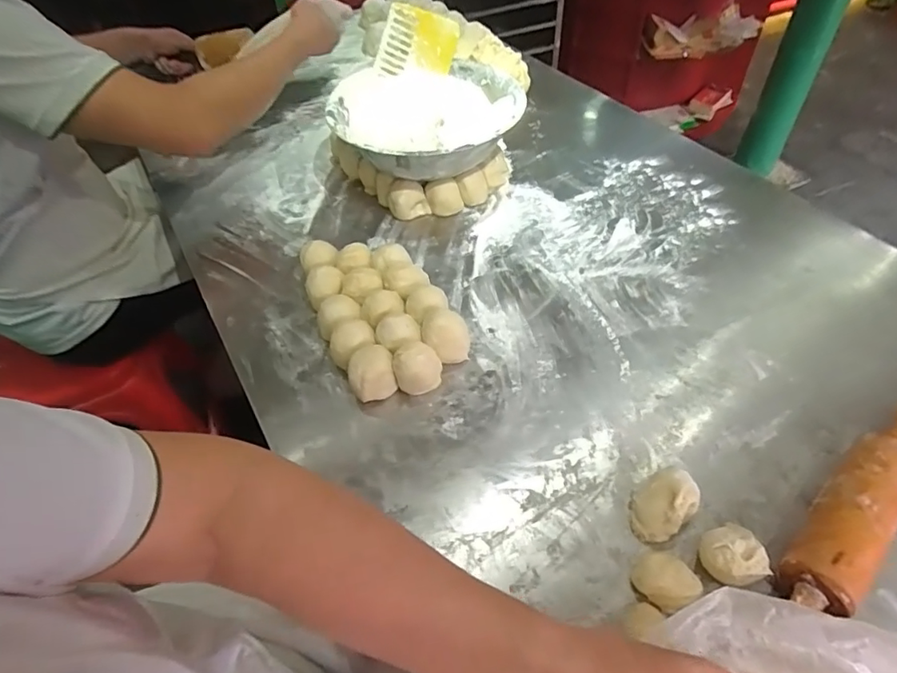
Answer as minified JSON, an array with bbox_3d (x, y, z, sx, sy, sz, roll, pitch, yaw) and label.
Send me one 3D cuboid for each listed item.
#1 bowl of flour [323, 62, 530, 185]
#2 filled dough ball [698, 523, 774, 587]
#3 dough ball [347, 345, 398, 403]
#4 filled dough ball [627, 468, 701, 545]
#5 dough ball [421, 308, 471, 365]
[{"bbox_3d":[-0.030,-0.316,0.783,0.272,0.076,0.253,-2,49,3],"label":"bowl of flour"},{"bbox_3d":[0.229,0.180,0.429,0.048,0.042,0.045,-11,49,-4],"label":"filled dough ball"},{"bbox_3d":[-0.084,0.040,0.574,0.048,0.040,0.045,-2,49,3],"label":"dough ball"},{"bbox_3d":[0.190,0.146,0.467,0.049,0.038,0.070,31,58,27],"label":"filled dough ball"},{"bbox_3d":[-0.003,0.002,0.594,0.051,0.056,0.047,-6,49,0],"label":"dough ball"}]

